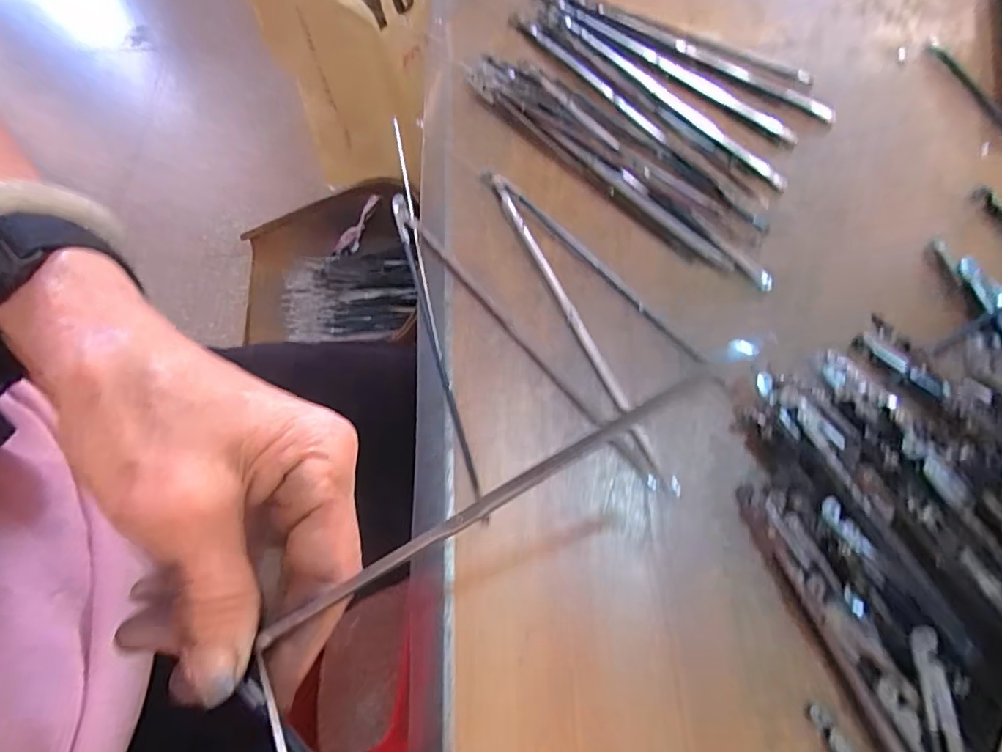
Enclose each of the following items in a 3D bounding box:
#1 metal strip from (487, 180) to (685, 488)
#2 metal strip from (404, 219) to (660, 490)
[{"bbox_3d":[0.033,-0.028,0.257,0.008,0.008,0.181,-23,67,-7],"label":"metal strip"},{"bbox_3d":[0.011,-0.016,0.254,0.008,0.007,0.172,-37,70,-13],"label":"metal strip"}]

